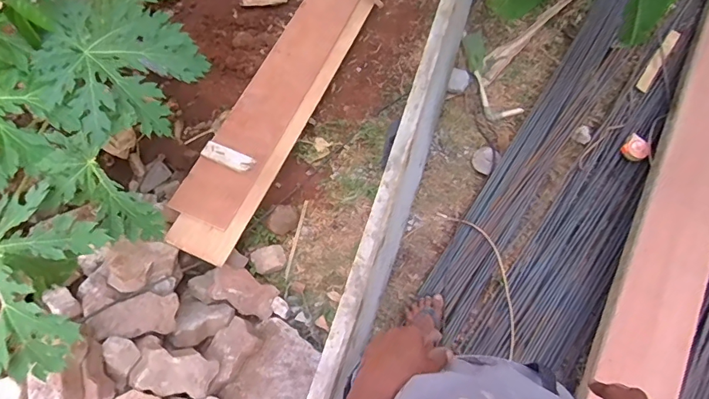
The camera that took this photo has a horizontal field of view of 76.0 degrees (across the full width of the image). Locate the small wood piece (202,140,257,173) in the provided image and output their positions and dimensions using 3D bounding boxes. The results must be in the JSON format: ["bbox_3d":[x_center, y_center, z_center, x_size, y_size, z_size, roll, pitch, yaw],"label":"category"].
[{"bbox_3d":[-0.414,-0.139,1.483,0.167,0.026,0.061,20,70,10],"label":"small wood piece"}]

